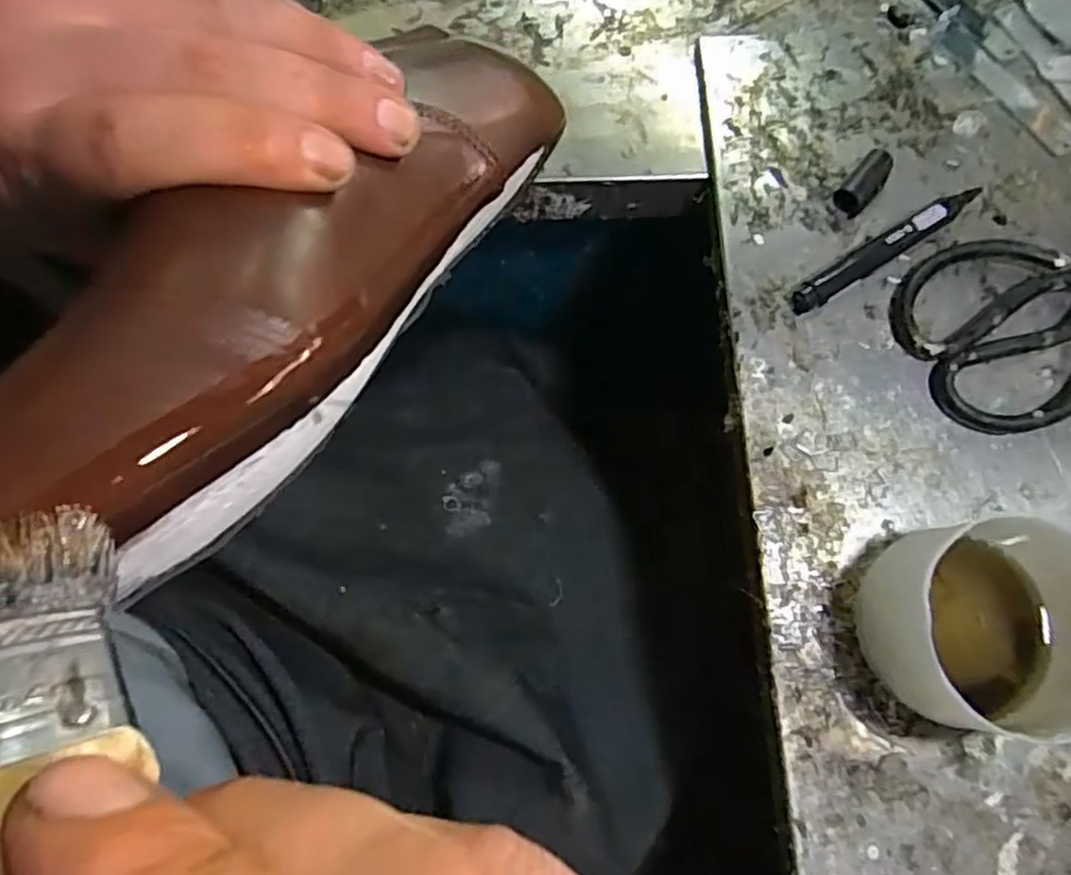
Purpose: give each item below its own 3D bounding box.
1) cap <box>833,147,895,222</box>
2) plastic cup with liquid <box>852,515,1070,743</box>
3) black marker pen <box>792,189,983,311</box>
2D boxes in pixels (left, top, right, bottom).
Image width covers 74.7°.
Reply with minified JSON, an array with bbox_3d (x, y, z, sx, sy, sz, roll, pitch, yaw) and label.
[{"bbox_3d":[0.187,-0.144,0.396,0.018,0.017,0.039,41,78,10],"label":"cap"},{"bbox_3d":[0.205,0.087,0.316,0.090,0.064,0.094,0,75,0],"label":"plastic cup with liquid"},{"bbox_3d":[0.194,-0.104,0.388,0.122,0.017,0.015,-30,77,-8],"label":"black marker pen"}]

